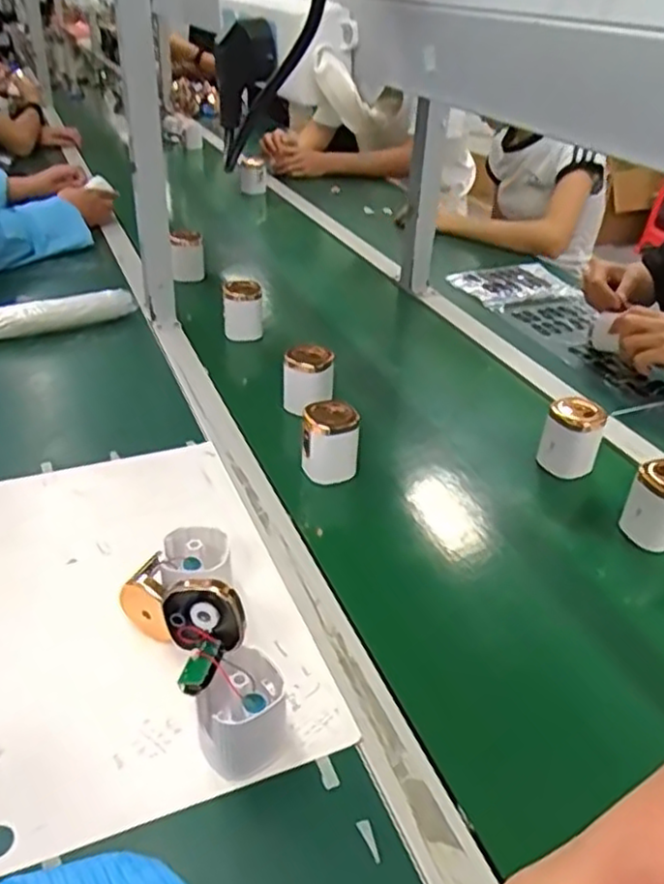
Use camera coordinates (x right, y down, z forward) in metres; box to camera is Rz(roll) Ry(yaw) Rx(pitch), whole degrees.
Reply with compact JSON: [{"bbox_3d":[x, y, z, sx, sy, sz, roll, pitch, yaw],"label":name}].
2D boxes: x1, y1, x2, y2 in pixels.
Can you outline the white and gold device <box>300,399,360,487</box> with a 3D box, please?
[{"bbox_3d":[-0.001,-0.004,0.749,0.059,0.082,0.051,3,34,0],"label":"white and gold device"}]

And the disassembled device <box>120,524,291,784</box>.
[{"bbox_3d":[-0.098,0.133,0.505,0.085,0.105,0.183,-11,36,-20],"label":"disassembled device"}]

